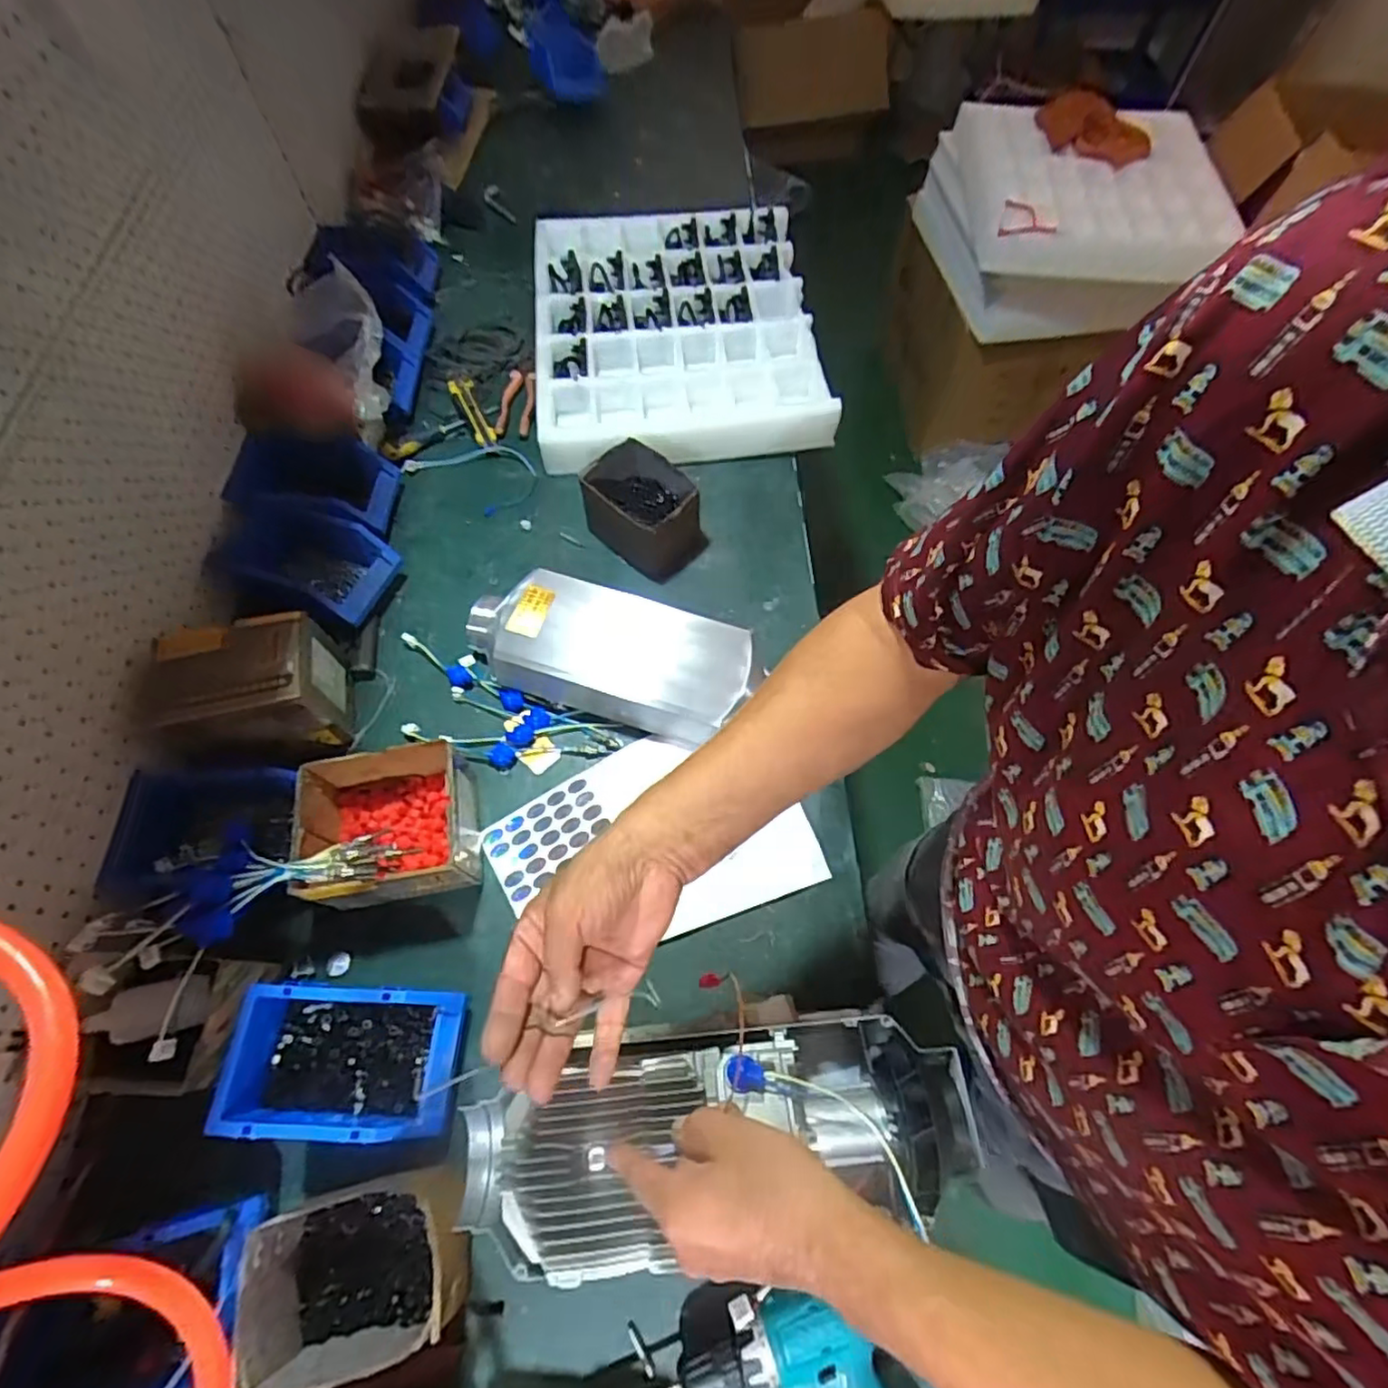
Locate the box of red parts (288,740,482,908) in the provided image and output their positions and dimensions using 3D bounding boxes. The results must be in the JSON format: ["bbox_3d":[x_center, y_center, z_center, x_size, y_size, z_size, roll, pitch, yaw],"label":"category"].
[{"bbox_3d":[-0.310,0.137,0.670,0.154,0.102,0.138,-12,64,-5],"label":"box of red parts"}]

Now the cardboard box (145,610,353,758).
[{"bbox_3d":[-0.477,-0.006,0.707,0.156,0.121,0.116,-13,64,-6],"label":"cardboard box"}]

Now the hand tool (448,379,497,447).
[{"bbox_3d":[-0.333,-0.428,0.975,0.033,0.017,0.123,-27,82,-12],"label":"hand tool"}]

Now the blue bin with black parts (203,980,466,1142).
[{"bbox_3d":[-0.313,0.329,0.581,0.187,0.072,0.119,1,64,1],"label":"blue bin with black parts"}]

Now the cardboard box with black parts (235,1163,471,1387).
[{"bbox_3d":[-0.261,0.464,0.517,0.158,0.082,0.119,-13,64,-6],"label":"cardboard box with black parts"}]

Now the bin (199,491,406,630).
[{"bbox_3d":[-0.482,-0.163,0.799,0.194,0.079,0.136,12,65,6],"label":"bin"}]

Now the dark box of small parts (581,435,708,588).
[{"bbox_3d":[-0.060,-0.242,0.858,0.146,0.104,0.121,38,70,17],"label":"dark box of small parts"}]

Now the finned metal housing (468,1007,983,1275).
[{"bbox_3d":[0.020,0.323,0.481,0.379,0.093,0.124,-6,64,-8],"label":"finned metal housing"}]

